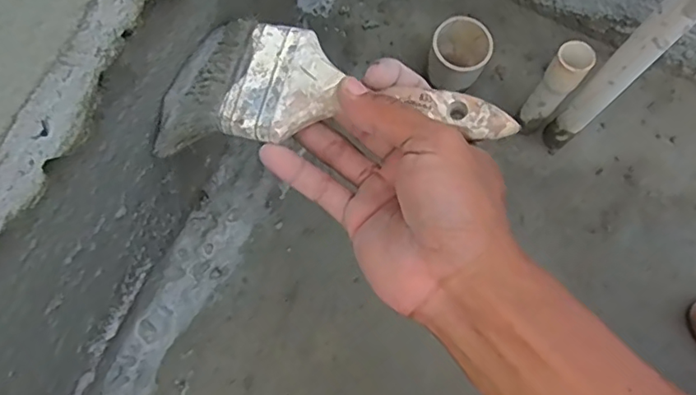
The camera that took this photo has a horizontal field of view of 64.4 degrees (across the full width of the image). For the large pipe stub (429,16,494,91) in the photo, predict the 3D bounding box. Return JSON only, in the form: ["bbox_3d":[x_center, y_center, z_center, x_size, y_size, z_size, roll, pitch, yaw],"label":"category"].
[{"bbox_3d":[0.092,-0.118,0.464,0.045,0.057,0.048,0,77,-1],"label":"large pipe stub"}]

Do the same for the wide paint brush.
[{"bbox_3d":[-0.010,-0.060,0.315,0.196,0.015,0.079,6,76,9],"label":"wide paint brush"}]

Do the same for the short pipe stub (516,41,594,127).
[{"bbox_3d":[0.158,-0.084,0.438,0.024,0.107,0.029,34,79,7],"label":"short pipe stub"}]

